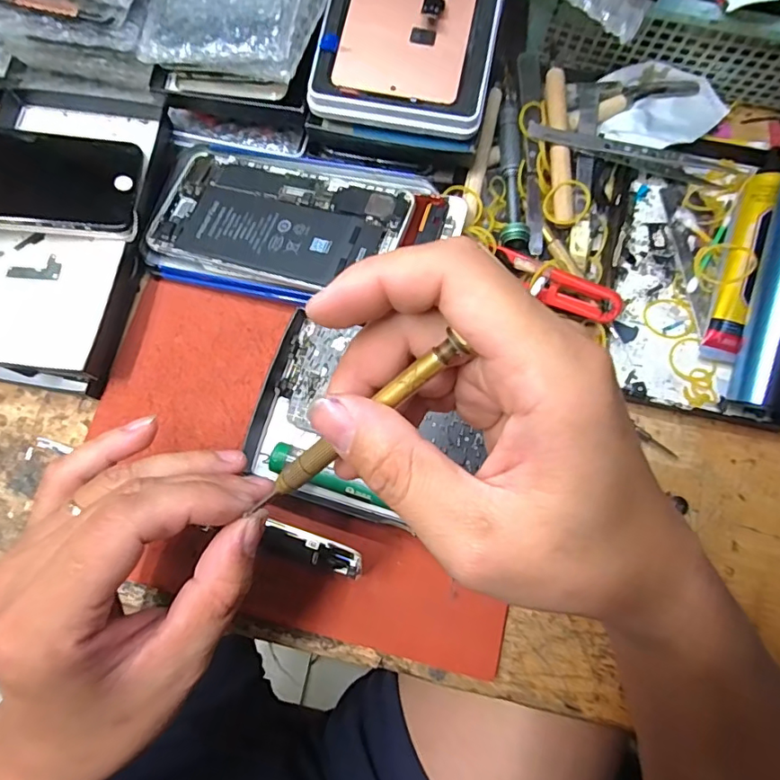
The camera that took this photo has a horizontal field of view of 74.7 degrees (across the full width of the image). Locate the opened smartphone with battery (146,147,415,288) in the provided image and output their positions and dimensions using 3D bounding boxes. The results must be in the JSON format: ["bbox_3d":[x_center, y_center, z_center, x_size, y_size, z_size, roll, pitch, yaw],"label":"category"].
[{"bbox_3d":[-0.067,-0.105,0.311,0.154,0.004,0.077,14,74,12],"label":"opened smartphone with battery"}]

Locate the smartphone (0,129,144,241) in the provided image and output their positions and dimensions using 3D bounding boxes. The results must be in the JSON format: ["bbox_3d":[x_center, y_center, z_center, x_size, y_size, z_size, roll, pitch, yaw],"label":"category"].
[{"bbox_3d":[-0.221,-0.128,0.306,0.138,0.014,0.072,3,68,-9],"label":"smartphone"}]

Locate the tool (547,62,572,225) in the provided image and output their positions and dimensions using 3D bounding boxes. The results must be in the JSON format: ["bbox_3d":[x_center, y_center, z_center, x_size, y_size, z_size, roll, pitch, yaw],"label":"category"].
[{"bbox_3d":[0.105,-0.151,0.317,0.012,0.014,0.097,0,76,1],"label":"tool"}]

